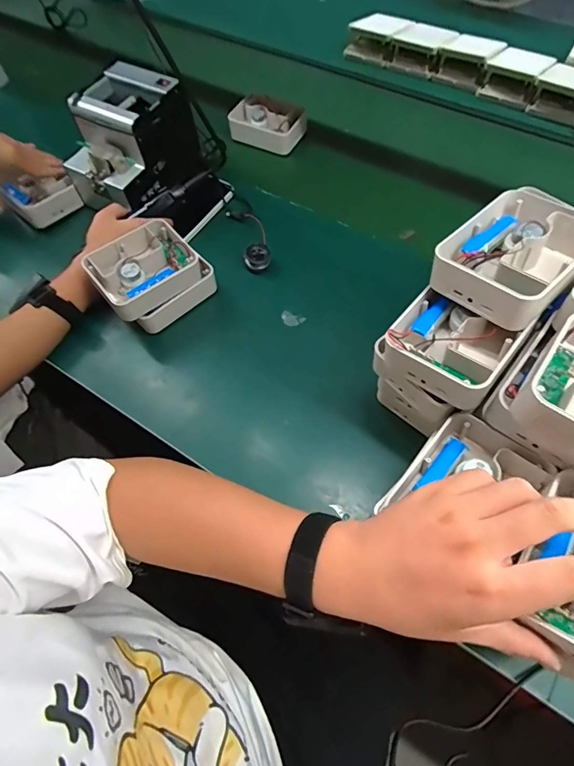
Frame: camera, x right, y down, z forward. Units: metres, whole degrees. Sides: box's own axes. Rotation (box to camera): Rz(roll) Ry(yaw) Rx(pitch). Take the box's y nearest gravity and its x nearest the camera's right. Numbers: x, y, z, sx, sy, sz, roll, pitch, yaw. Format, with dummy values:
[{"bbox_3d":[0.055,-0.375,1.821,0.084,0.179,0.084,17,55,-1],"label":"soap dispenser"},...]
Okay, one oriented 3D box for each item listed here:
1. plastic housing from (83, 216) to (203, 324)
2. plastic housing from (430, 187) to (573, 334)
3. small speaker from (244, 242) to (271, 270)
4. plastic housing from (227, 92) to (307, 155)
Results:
[{"bbox_3d":[-0.188,-0.150,0.563,0.135,0.052,0.104,-38,67,-16],"label":"plastic housing"},{"bbox_3d":[0.210,-0.120,0.375,0.142,0.042,0.104,-39,67,-17],"label":"plastic housing"},{"bbox_3d":[-0.045,-0.189,0.624,0.038,0.020,0.037,-1,62,2],"label":"small speaker"},{"bbox_3d":[-0.037,-0.488,0.782,0.131,0.066,0.066,18,64,11],"label":"plastic housing"}]

